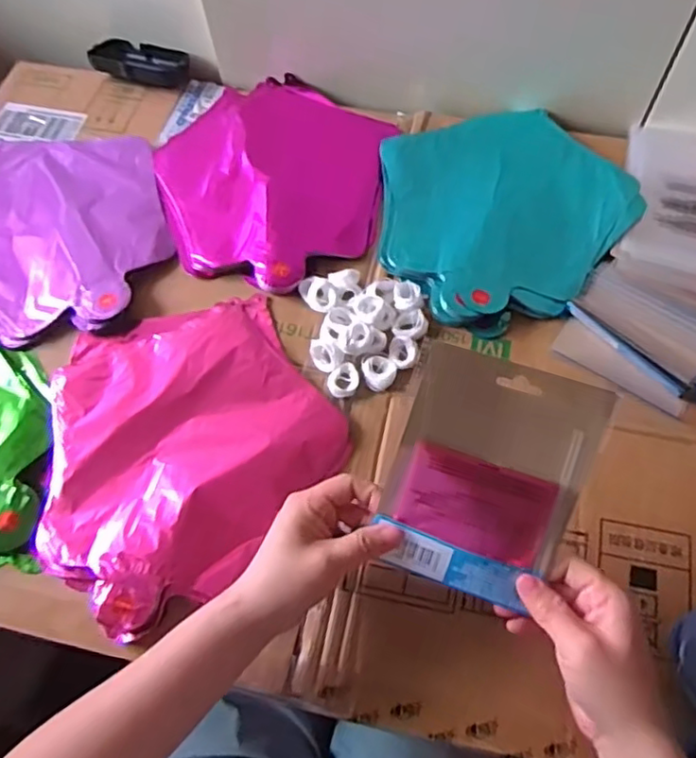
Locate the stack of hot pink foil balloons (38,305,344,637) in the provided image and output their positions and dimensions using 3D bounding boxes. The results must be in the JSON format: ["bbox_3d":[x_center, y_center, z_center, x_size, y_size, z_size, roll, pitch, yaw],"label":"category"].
[{"bbox_3d":[-0.140,0.042,0.505,0.235,0.016,0.237,-33,68,-12],"label":"stack of hot pink foil balloons"}]

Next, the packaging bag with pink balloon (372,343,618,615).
[{"bbox_3d":[0.086,0.062,0.397,0.112,0.018,0.146,17,102,3],"label":"packaging bag with pink balloon"}]

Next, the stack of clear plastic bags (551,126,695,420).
[{"bbox_3d":[0.307,-0.121,0.579,0.145,0.016,0.326,22,68,12],"label":"stack of clear plastic bags"}]

